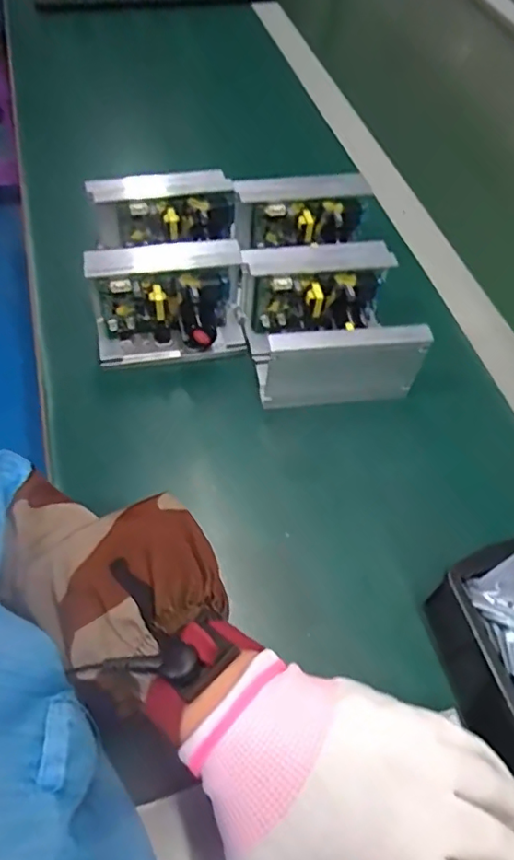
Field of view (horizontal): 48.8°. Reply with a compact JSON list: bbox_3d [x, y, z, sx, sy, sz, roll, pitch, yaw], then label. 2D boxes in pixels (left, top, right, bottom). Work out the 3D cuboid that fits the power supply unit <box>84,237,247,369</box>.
[{"bbox_3d":[-0.077,-0.112,0.509,0.136,0.083,0.084,-6,56,-9],"label":"power supply unit"}]

